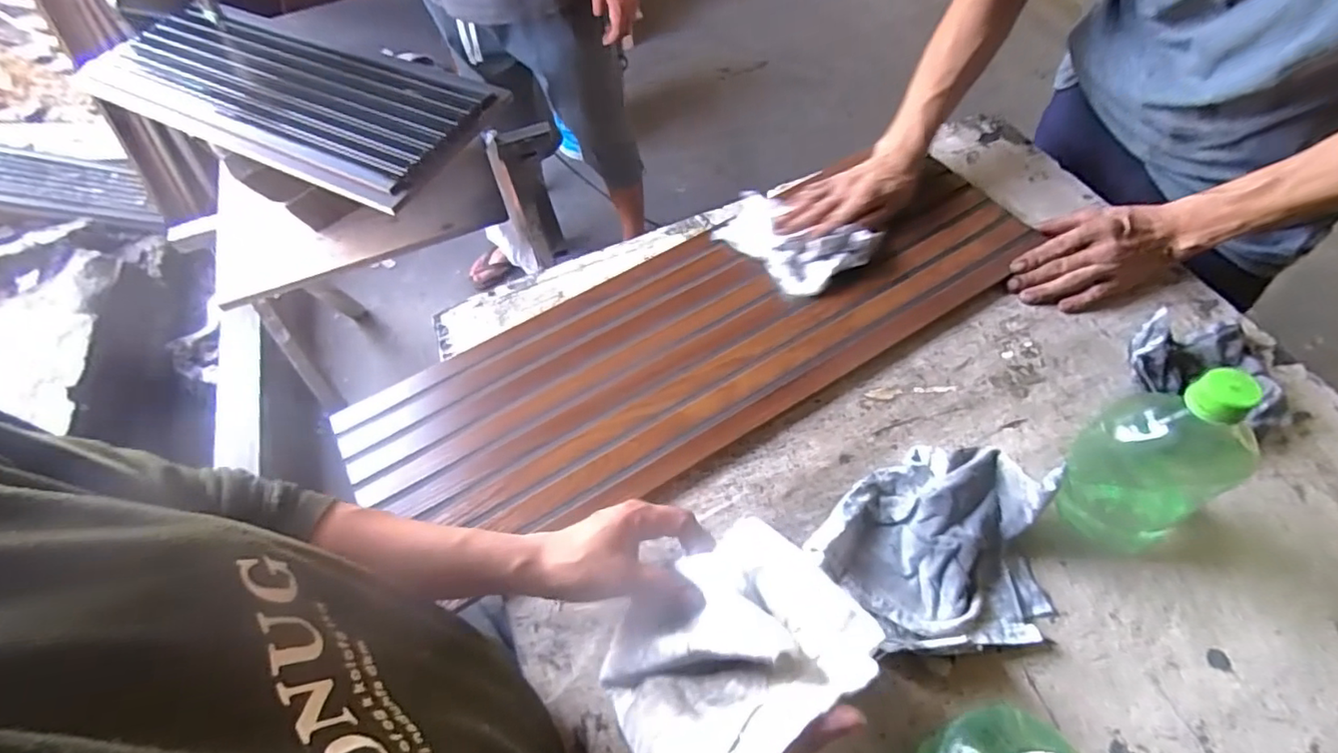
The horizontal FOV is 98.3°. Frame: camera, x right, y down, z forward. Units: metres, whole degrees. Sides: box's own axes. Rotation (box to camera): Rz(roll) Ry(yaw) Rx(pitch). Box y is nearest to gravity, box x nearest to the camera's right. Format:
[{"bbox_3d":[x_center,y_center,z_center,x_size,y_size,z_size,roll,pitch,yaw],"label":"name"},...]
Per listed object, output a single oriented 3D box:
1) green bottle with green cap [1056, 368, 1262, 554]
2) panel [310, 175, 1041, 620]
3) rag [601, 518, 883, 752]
[{"bbox_3d":[0.366,0.063,0.432,0.076,0.190,0.090,-25,60,-11],"label":"green bottle with green cap"},{"bbox_3d":[0.042,-0.042,0.622,0.735,0.020,0.253,-27,60,-12],"label":"panel"},{"bbox_3d":[0.036,0.170,0.370,0.156,0.076,0.130,-36,62,-17],"label":"rag"}]

